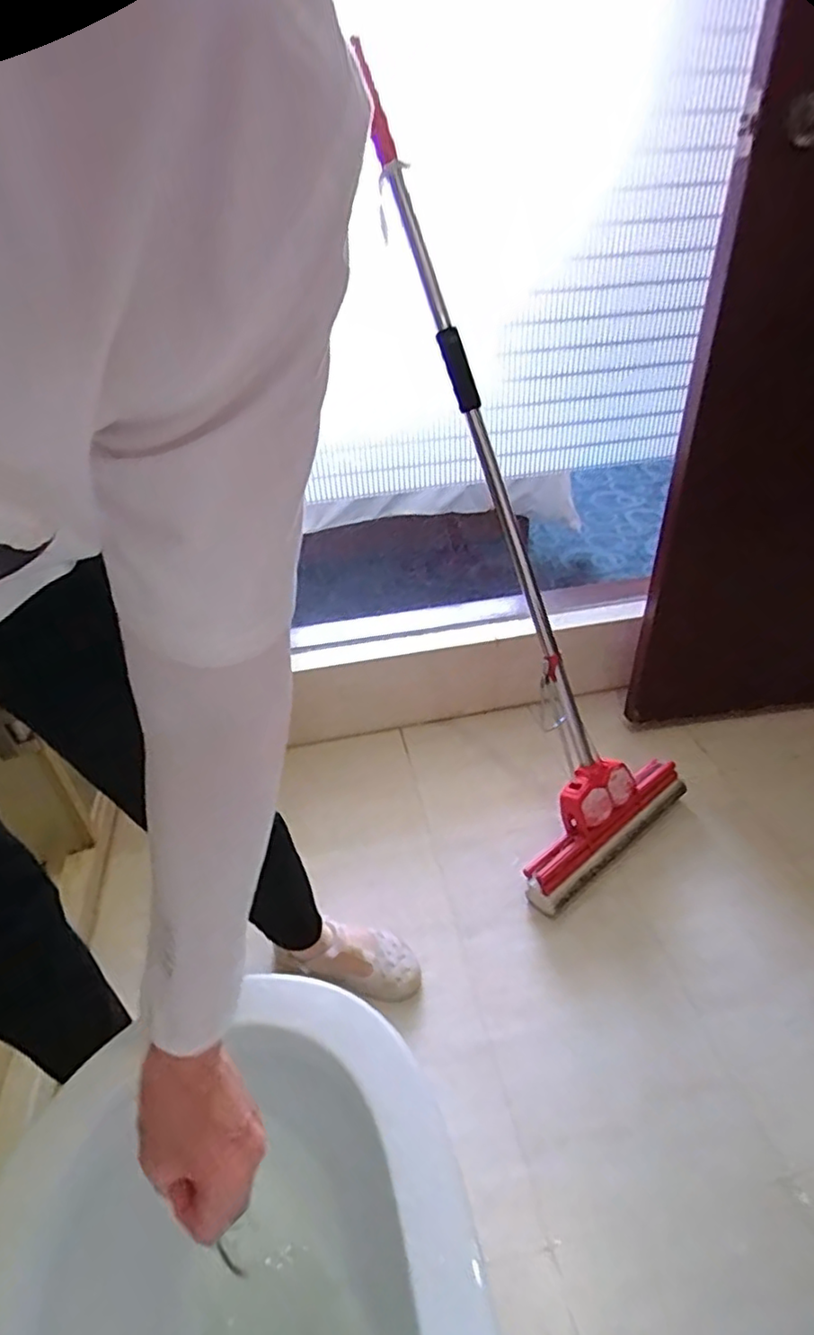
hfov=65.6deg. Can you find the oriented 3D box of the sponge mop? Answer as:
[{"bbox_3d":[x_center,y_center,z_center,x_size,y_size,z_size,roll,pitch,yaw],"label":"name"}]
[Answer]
[{"bbox_3d":[0.156,-0.210,0.965,0.362,1.176,0.089,-30,17,-33],"label":"sponge mop"}]

